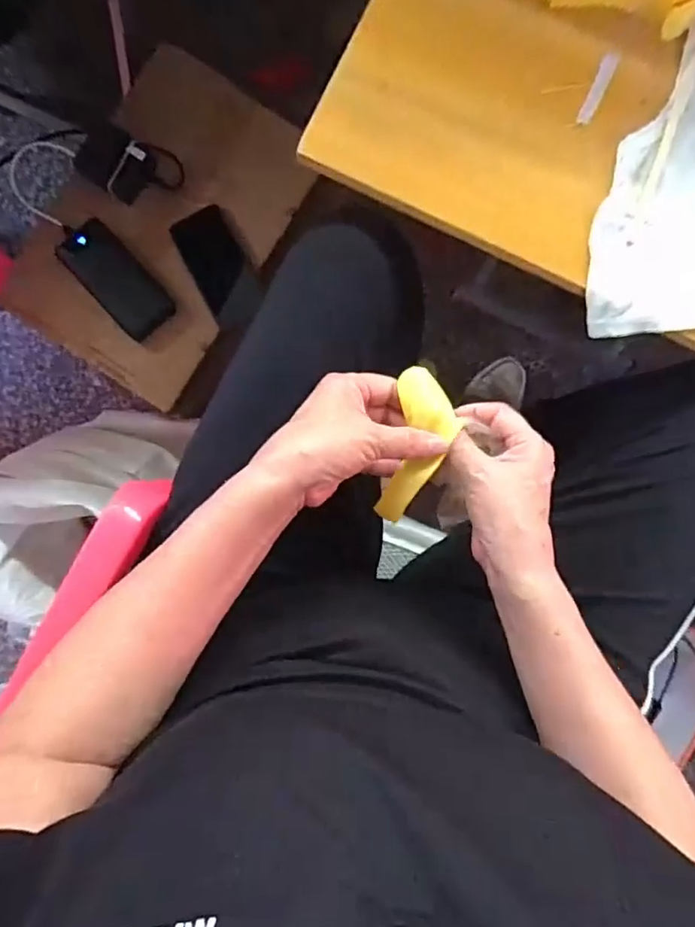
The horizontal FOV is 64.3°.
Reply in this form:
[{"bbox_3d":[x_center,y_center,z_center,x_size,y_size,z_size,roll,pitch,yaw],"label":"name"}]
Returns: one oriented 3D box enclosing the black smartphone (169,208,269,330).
[{"bbox_3d":[-0.167,-0.263,0.749,0.080,0.008,0.151,-27,96,-5],"label":"black smartphone"}]

